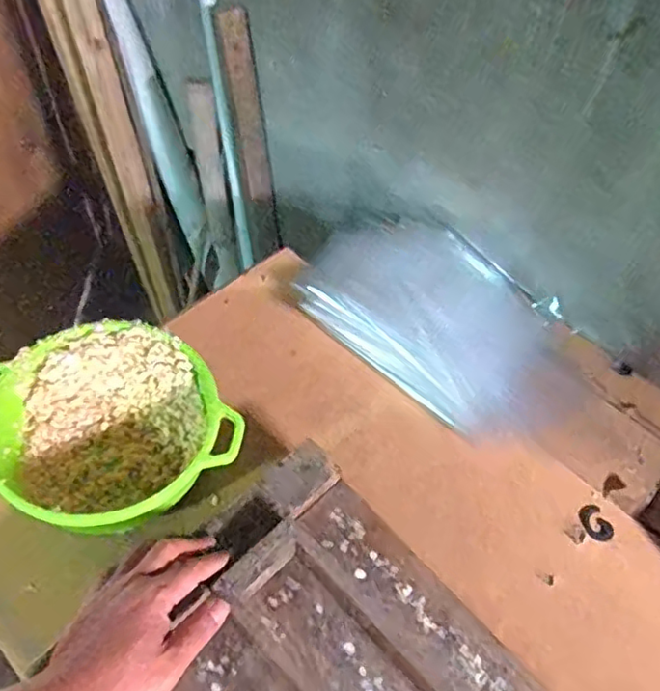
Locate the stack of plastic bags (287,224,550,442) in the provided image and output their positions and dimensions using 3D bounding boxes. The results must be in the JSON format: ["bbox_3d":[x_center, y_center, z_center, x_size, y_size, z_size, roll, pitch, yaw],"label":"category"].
[{"bbox_3d":[0.125,-0.059,0.792,0.286,0.030,0.248,37,60,12],"label":"stack of plastic bags"}]

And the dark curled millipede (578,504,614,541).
[{"bbox_3d":[0.288,0.194,0.670,0.031,0.004,0.040,-14,55,-16],"label":"dark curled millipede"}]

